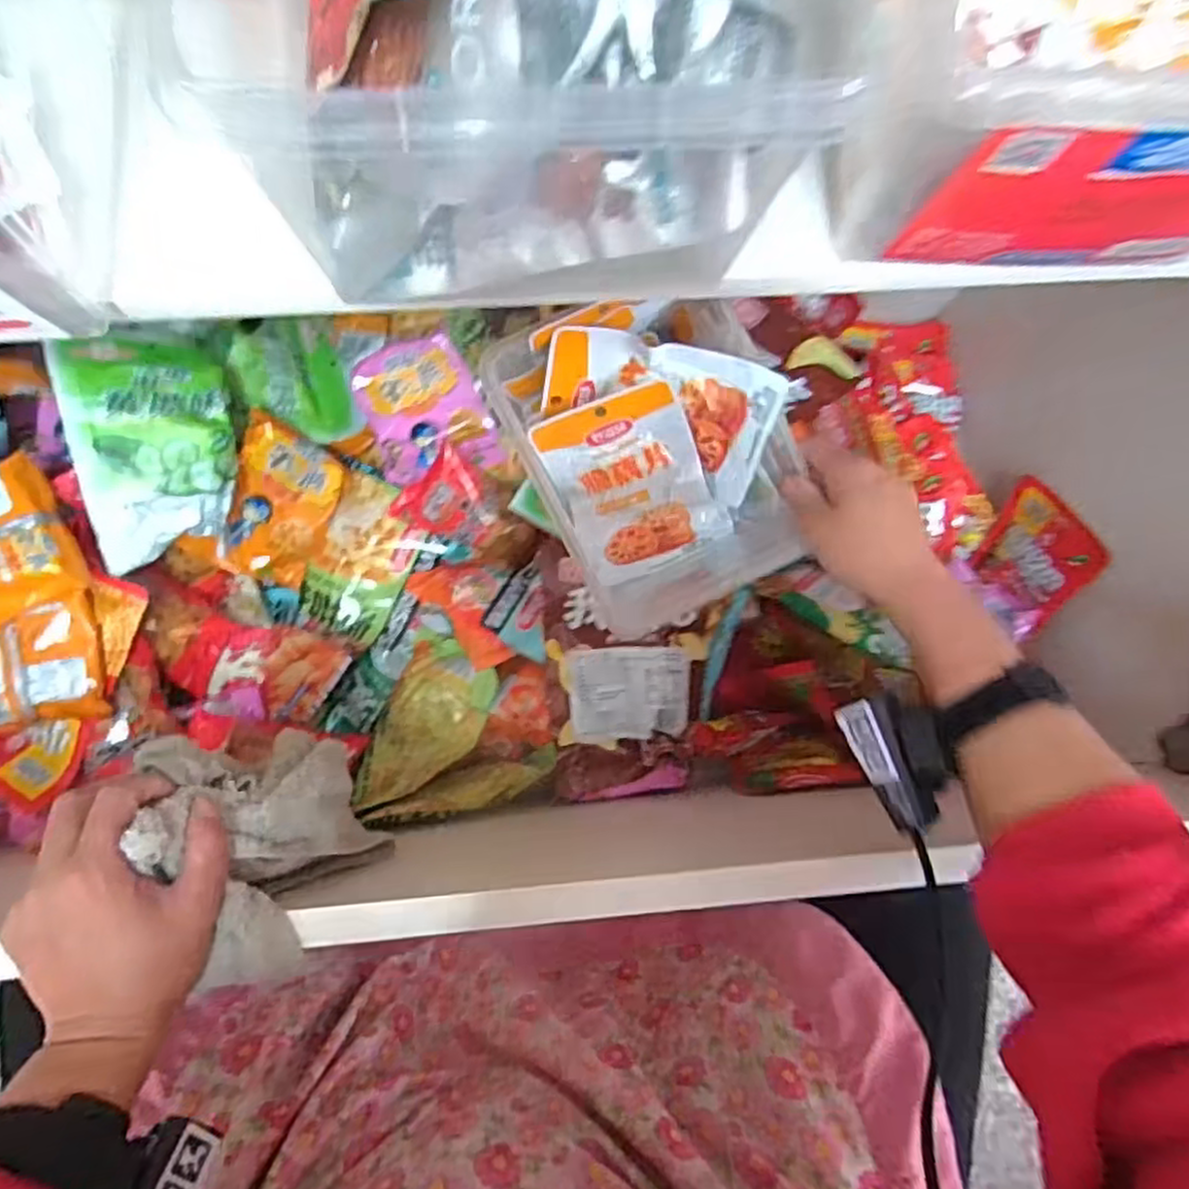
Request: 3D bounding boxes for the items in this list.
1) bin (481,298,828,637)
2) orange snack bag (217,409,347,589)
[{"bbox_3d":[0.044,-0.096,0.510,0.162,0.068,0.218,-21,122,7],"label":"bin"},{"bbox_3d":[-0.314,-0.086,0.748,0.107,0.026,0.146,24,89,-43],"label":"orange snack bag"}]

